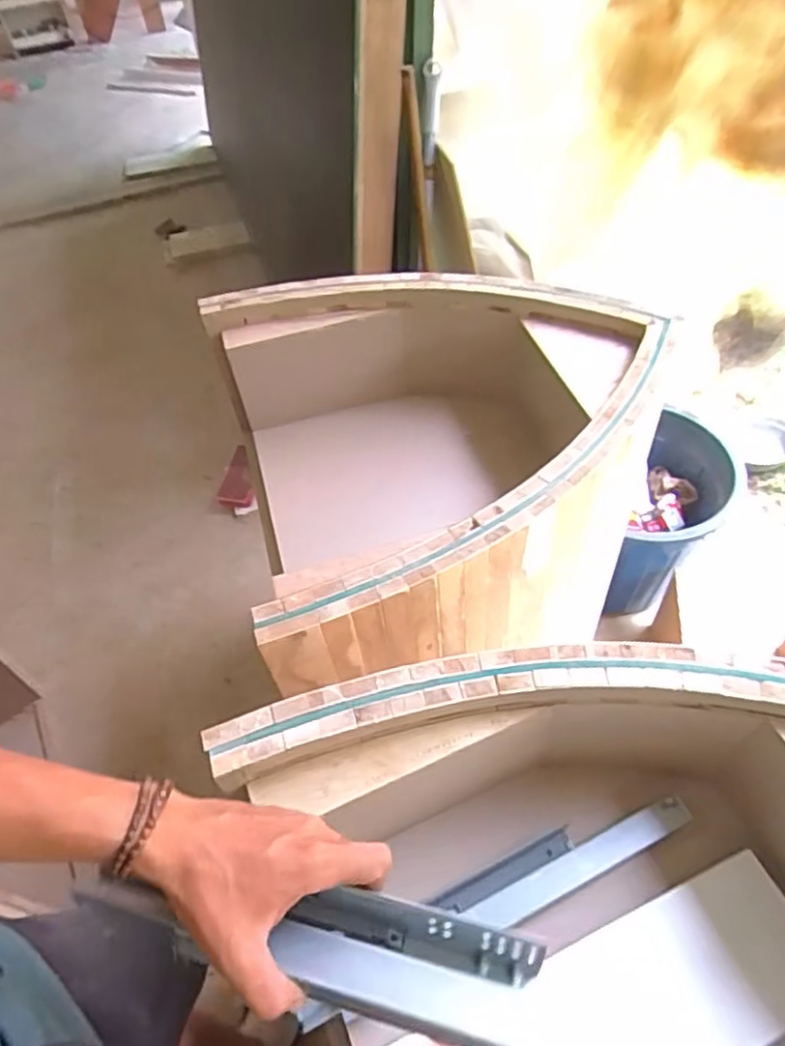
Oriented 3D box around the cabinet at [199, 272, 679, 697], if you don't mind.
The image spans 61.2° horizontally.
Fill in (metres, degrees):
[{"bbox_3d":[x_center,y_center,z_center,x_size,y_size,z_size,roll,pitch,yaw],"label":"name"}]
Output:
[{"bbox_3d":[0.066,-0.102,0.891,0.513,0.245,0.574,-16,51,-6],"label":"cabinet"}]

